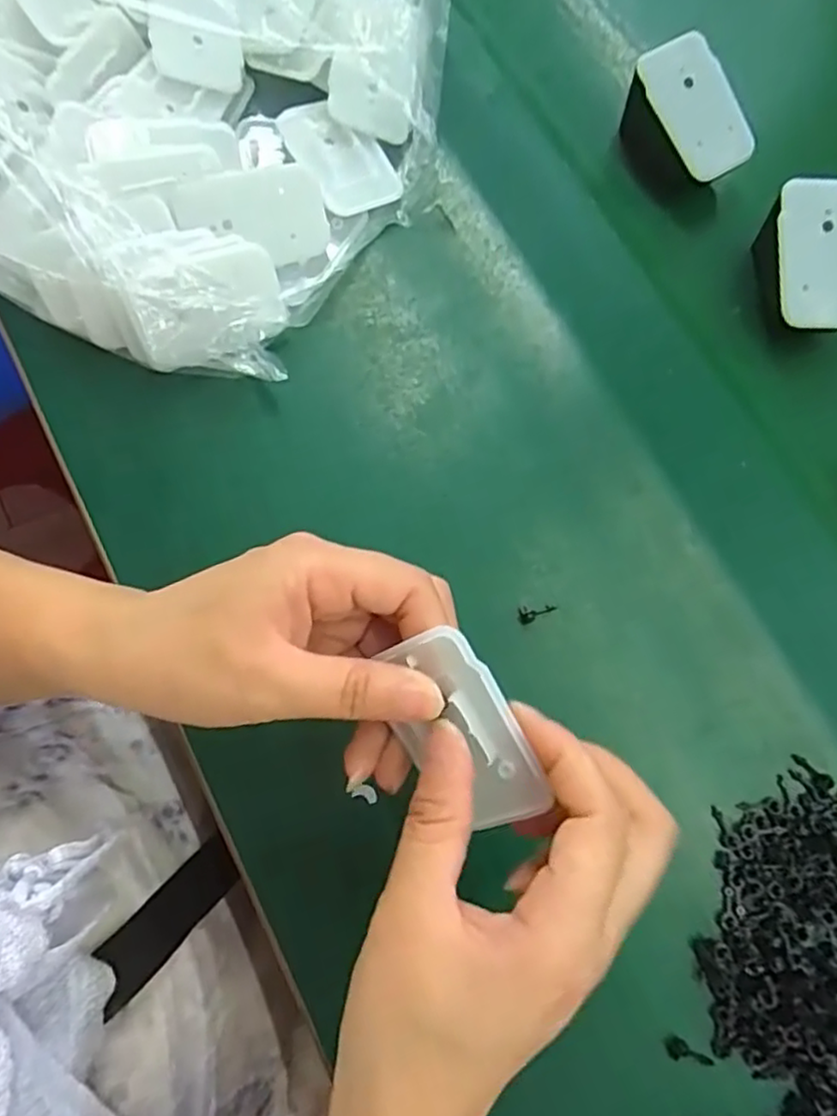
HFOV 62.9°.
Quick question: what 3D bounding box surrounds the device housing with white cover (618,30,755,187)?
[{"bbox_3d":[0.137,-0.221,0.351,0.039,0.046,0.061,-31,79,-9],"label":"device housing with white cover"}]

